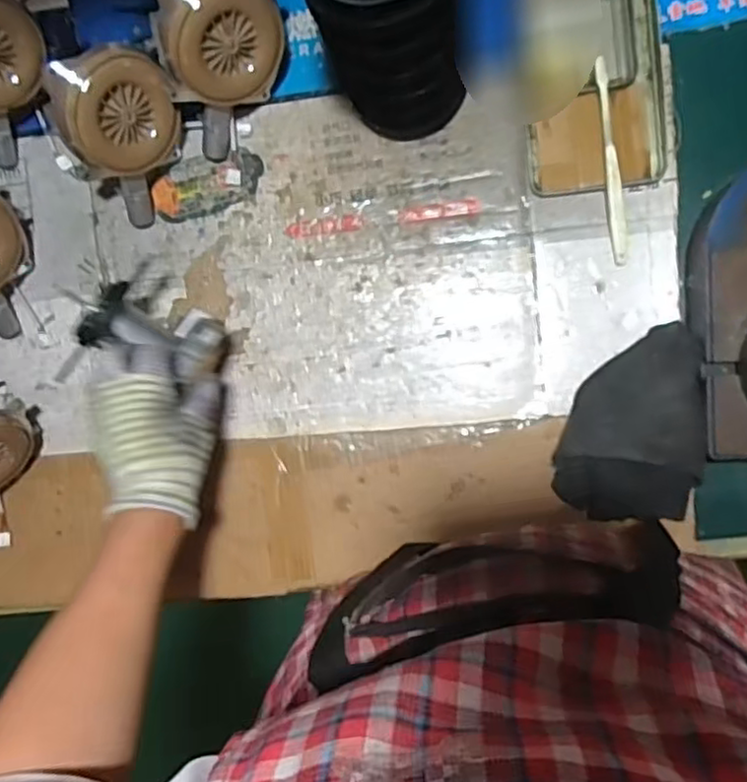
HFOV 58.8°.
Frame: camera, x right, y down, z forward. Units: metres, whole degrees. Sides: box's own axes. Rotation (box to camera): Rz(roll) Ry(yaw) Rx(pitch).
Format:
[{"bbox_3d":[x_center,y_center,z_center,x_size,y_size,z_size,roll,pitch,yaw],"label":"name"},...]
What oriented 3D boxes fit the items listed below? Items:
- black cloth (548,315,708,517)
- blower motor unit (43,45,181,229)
[{"bbox_3d":[0.224,0.031,0.564,0.109,0.073,0.164,11,93,7],"label":"black cloth"},{"bbox_3d":[-0.229,-0.233,0.591,0.080,0.121,0.128,34,96,6],"label":"blower motor unit"}]

